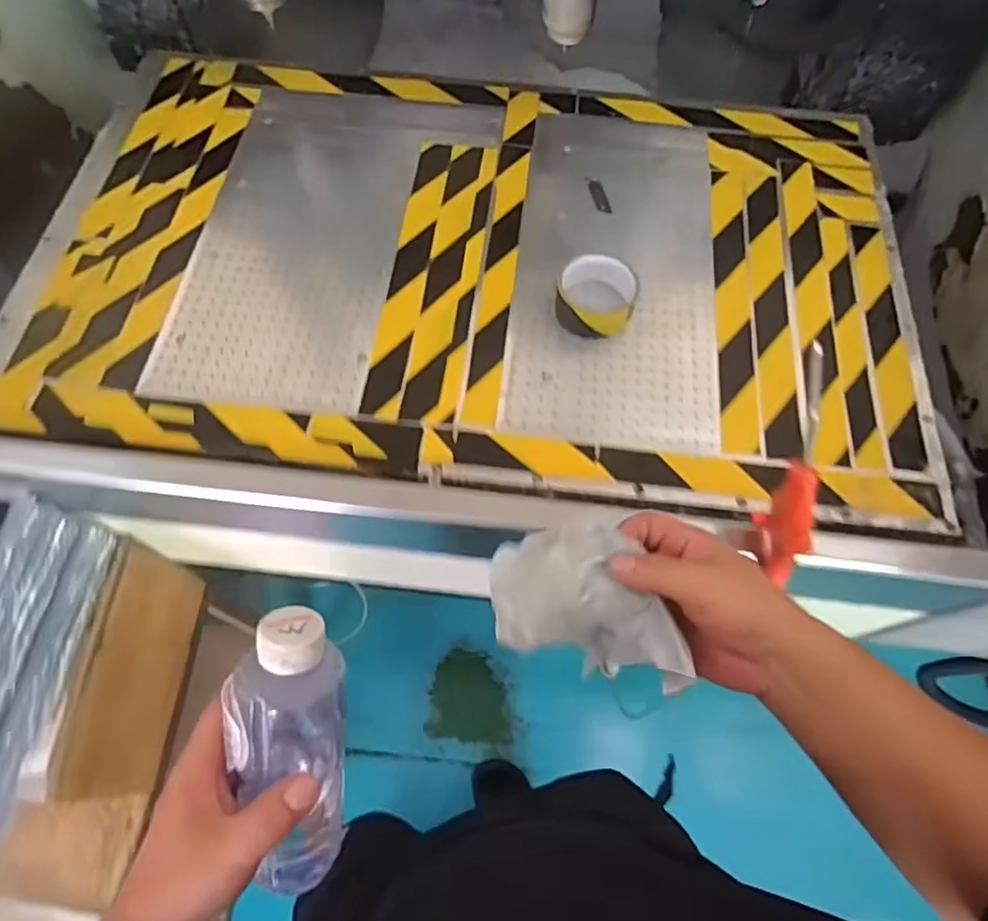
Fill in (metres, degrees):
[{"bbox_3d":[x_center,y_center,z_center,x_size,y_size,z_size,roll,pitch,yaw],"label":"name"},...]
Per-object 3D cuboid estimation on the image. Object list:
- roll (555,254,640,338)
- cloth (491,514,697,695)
[{"bbox_3d":[0.110,-0.178,0.662,0.084,0.047,0.072,18,67,6],"label":"roll"},{"bbox_3d":[0.058,0.091,0.405,0.116,0.073,0.094,8,67,1],"label":"cloth"}]

